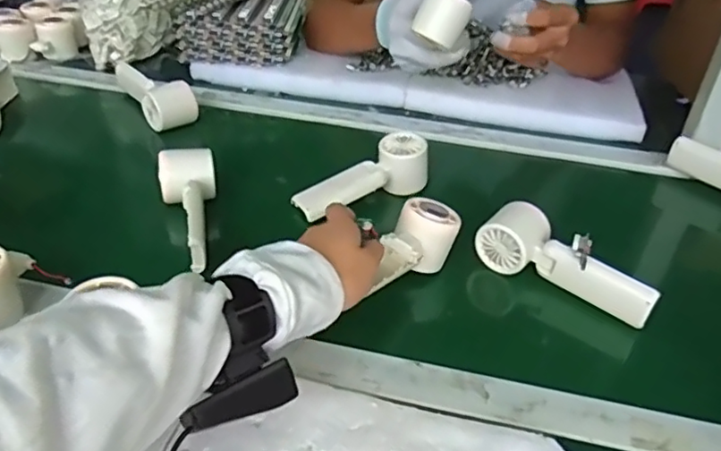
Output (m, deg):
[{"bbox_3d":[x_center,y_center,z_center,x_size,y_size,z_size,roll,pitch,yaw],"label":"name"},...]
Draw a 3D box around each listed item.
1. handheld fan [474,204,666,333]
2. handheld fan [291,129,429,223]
[{"bbox_3d":[0.191,0.034,0.552,0.162,0.048,0.049,29,43,30],"label":"handheld fan"},{"bbox_3d":[0.003,-0.049,0.669,0.158,0.051,0.049,-26,42,-13],"label":"handheld fan"}]

